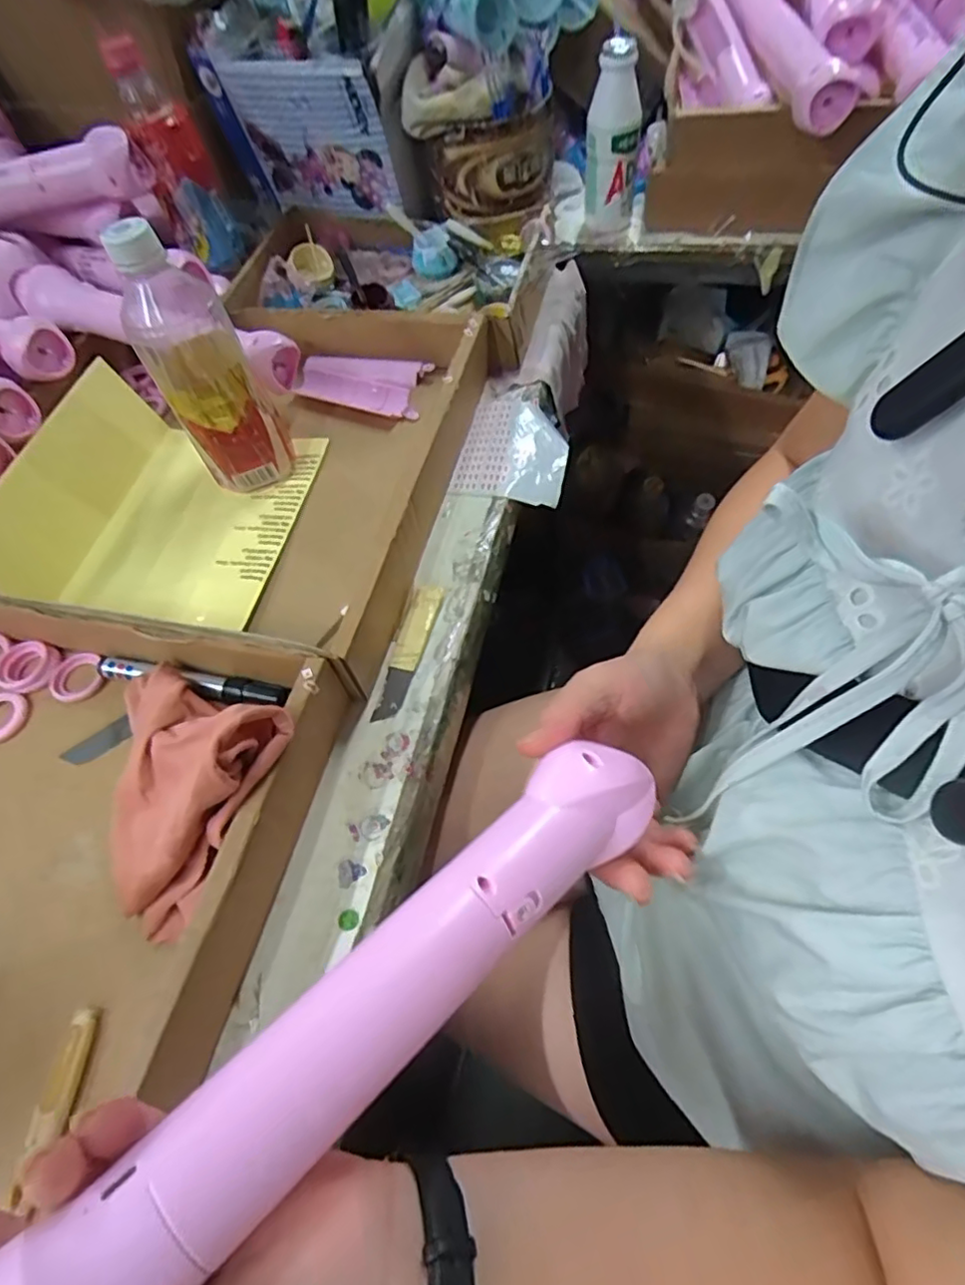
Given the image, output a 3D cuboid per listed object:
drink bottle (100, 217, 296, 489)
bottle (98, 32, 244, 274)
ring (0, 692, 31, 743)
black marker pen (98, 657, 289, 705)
[{"bbox_3d":[-0.201,-0.199,0.444,0.070,0.179,0.078,-28,62,-12],"label":"drink bottle"},{"bbox_3d":[-0.275,-0.434,0.562,0.055,0.164,0.068,-19,59,-6],"label":"bottle"},{"bbox_3d":[-0.324,0.050,0.411,0.036,0.005,0.036,-3,59,4],"label":"ring"},{"bbox_3d":[-0.191,0.026,0.402,0.139,0.022,0.017,8,60,10],"label":"black marker pen"}]

